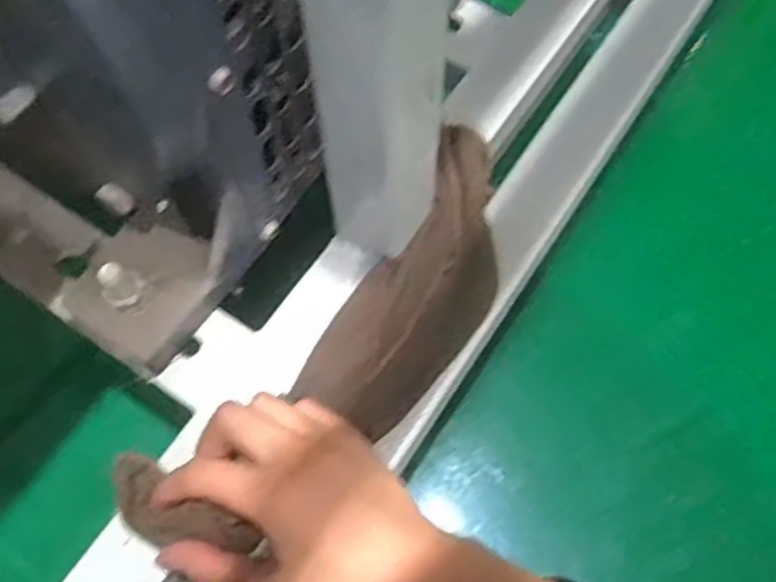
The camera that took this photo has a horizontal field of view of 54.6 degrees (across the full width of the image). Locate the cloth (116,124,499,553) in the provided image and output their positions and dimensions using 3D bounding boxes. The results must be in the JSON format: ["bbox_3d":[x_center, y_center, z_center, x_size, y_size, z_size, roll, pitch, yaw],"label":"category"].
[{"bbox_3d":[-0.019,0.032,0.403,0.079,0.056,0.266,39,71,16],"label":"cloth"}]

